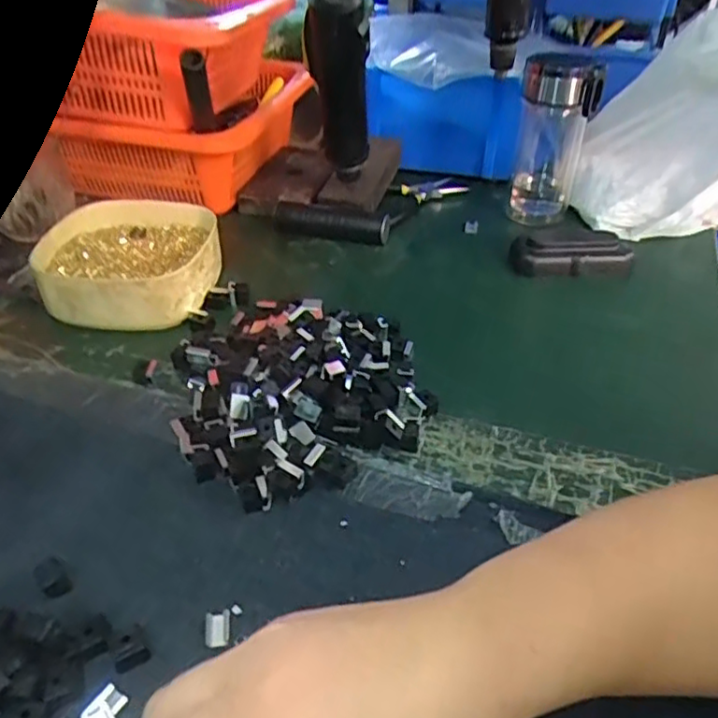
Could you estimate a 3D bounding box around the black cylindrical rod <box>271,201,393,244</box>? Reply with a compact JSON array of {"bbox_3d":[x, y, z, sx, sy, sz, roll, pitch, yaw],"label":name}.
[{"bbox_3d":[-0.029,-0.137,0.642,0.117,0.027,0.033,11,39,14],"label":"black cylindrical rod"}]

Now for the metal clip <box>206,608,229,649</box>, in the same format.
[{"bbox_3d":[-0.070,0.132,0.320,0.012,0.004,0.019,-6,38,-8],"label":"metal clip"}]

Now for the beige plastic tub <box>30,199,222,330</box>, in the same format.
[{"bbox_3d":[-0.196,-0.087,0.564,0.149,0.042,0.159,-6,38,-8],"label":"beige plastic tub"}]

